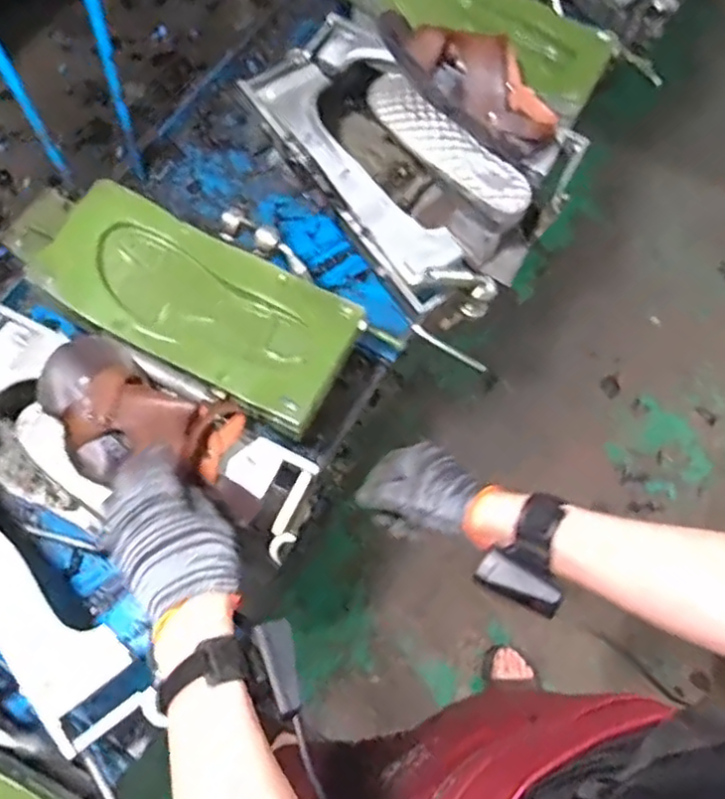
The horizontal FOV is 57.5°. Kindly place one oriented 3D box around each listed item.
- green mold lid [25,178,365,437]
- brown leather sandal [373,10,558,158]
[{"bbox_3d":[-0.191,-0.113,0.783,0.358,0.059,0.171,28,73,7],"label":"green mold lid"},{"bbox_3d":[0.138,-0.417,0.862,0.258,0.059,0.107,29,72,-11],"label":"brown leather sandal"}]

